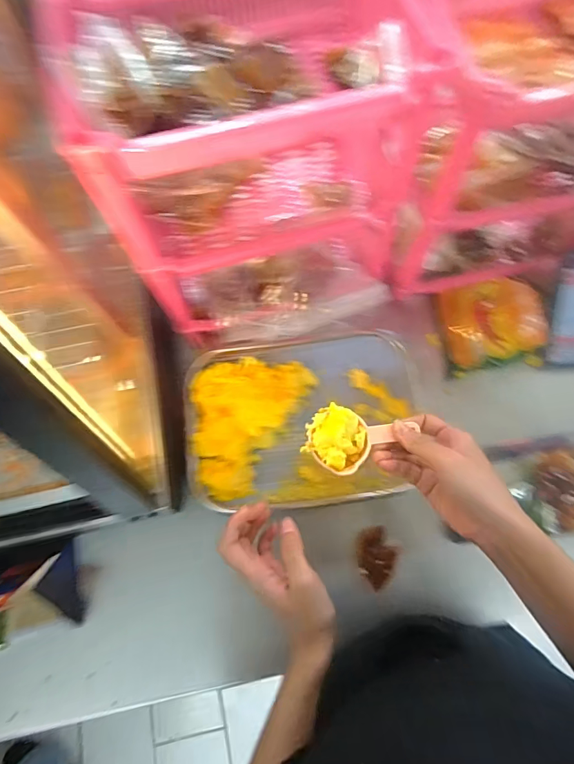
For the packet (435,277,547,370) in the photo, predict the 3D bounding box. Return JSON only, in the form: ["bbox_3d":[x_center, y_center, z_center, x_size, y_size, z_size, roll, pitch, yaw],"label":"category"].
[{"bbox_3d":[0.286,-0.086,0.580,0.124,0.058,0.117,-8,72,-1],"label":"packet"}]

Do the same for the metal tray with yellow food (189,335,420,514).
[{"bbox_3d":[0.024,0.046,0.550,0.295,0.072,0.220,-7,72,-1],"label":"metal tray with yellow food"}]

